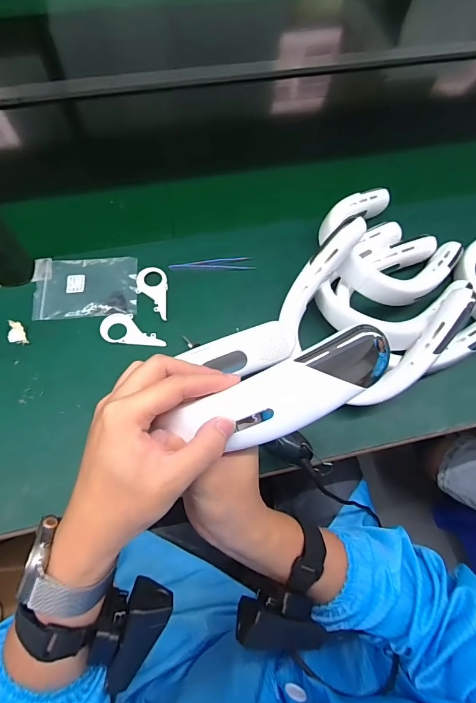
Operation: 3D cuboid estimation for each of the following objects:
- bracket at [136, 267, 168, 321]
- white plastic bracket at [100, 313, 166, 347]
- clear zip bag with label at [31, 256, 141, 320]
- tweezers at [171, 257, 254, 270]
[{"bbox_3d":[-0.130,-0.088,0.574,0.046,0.004,0.090,-3,67,-4],"label":"bracket"},{"bbox_3d":[-0.151,-0.032,0.549,0.094,0.004,0.047,4,66,-1],"label":"white plastic bracket"},{"bbox_3d":[-0.228,-0.098,0.574,0.147,0.005,0.102,-5,67,-5],"label":"clear zip bag with label"},{"bbox_3d":[-0.041,-0.138,0.598,0.130,0.011,0.026,1,67,-2],"label":"tweezers"}]

